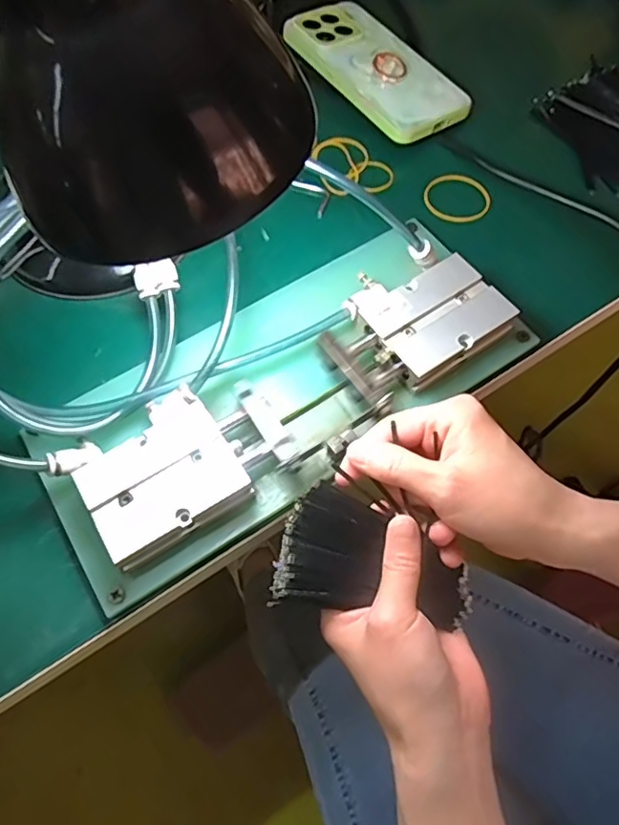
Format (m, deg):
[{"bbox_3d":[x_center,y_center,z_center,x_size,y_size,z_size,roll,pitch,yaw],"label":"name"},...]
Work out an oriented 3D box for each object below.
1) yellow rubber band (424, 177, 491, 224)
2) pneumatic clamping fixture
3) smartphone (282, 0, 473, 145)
[{"bbox_3d":[0.104,-0.151,0.402,0.046,0.004,0.043,0,65,0],"label":"yellow rubber band"},{"bbox_3d":[-0.011,-0.014,0.315,0.268,0.032,0.104,-32,69,-13],"label":"pneumatic clamping fixture"},{"bbox_3d":[0.050,-0.266,0.437,0.073,0.017,0.149,-34,70,-14],"label":"smartphone"}]

